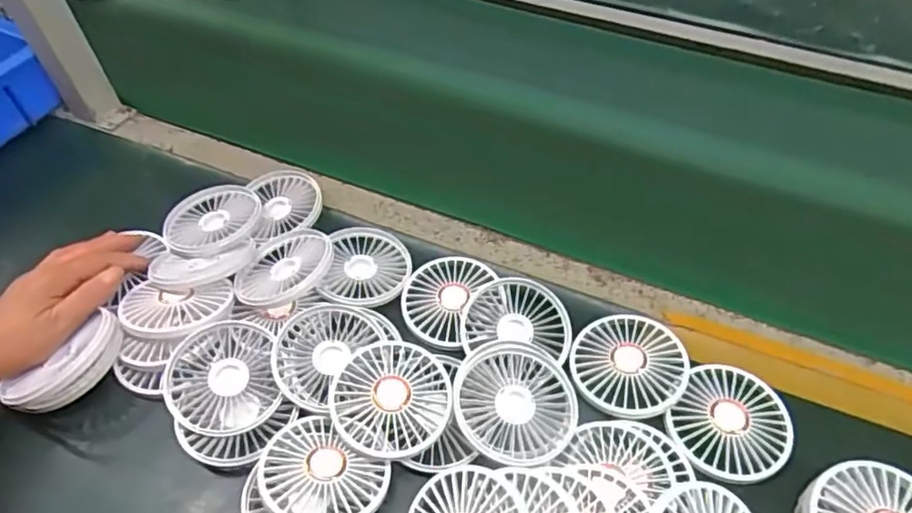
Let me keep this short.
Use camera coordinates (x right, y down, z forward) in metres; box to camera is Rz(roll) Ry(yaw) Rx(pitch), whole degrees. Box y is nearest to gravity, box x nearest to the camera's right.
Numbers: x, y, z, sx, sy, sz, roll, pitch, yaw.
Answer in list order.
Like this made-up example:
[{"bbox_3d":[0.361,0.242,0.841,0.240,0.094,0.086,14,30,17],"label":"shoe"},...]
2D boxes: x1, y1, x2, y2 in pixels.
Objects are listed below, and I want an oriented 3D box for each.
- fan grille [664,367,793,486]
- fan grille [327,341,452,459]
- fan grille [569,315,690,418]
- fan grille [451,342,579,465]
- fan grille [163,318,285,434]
[{"bbox_3d":[0.204,0.122,0.446,0.078,0.008,0.093,33,60,24],"label":"fan grille"},{"bbox_3d":[-0.048,0.103,0.445,0.086,0.018,0.087,-1,52,1],"label":"fan grille"},{"bbox_3d":[0.135,0.083,0.471,0.084,0.010,0.088,-1,52,1],"label":"fan grille"},{"bbox_3d":[0.044,0.107,0.447,0.088,0.013,0.091,-1,52,1],"label":"fan grille"},{"bbox_3d":[-0.181,0.095,0.466,0.079,0.028,0.087,-14,53,-9],"label":"fan grille"}]

